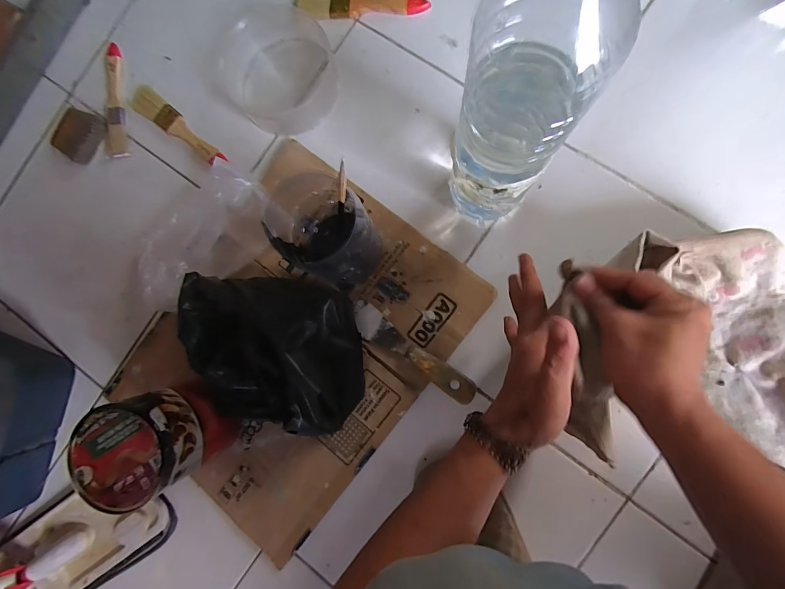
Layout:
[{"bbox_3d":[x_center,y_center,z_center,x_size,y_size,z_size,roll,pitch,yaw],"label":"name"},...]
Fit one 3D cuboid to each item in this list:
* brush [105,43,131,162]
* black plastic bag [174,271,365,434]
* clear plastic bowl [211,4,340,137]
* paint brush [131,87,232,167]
[{"bbox_3d":[-0.387,-0.272,0.505,0.030,0.008,0.170,-8,84,7],"label":"brush"},{"bbox_3d":[-0.133,0.061,0.396,0.184,0.109,0.151,6,89,7],"label":"black plastic bag"},{"bbox_3d":[-0.146,-0.293,0.464,0.160,0.047,0.145,45,93,9],"label":"clear plastic bowl"},{"bbox_3d":[-0.286,-0.226,0.483,0.171,0.009,0.035,36,91,9],"label":"paint brush"}]

